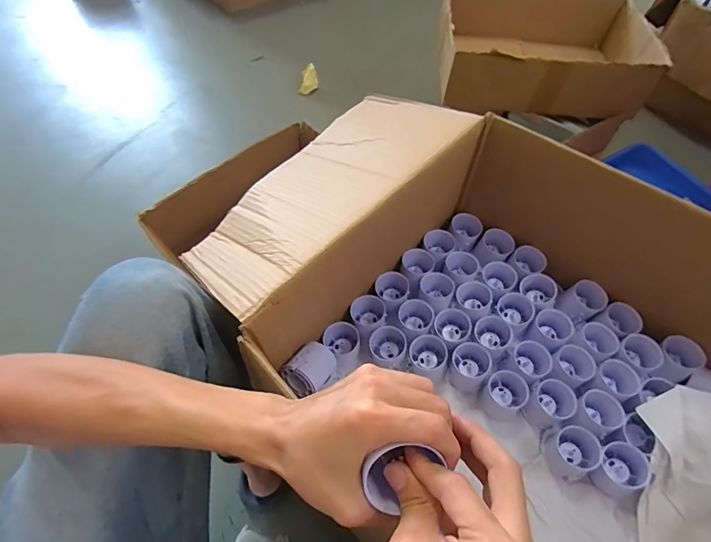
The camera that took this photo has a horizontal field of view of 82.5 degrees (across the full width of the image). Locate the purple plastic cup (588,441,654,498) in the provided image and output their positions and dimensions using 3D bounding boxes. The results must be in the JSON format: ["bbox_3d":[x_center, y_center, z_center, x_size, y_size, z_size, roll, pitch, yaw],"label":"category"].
[{"bbox_3d":[0.329,0.247,0.505,0.056,0.045,0.054,0,59,1],"label":"purple plastic cup"}]

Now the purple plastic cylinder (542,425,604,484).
[{"bbox_3d":[0.280,0.234,0.525,0.063,0.044,0.060,-30,63,-16],"label":"purple plastic cylinder"}]

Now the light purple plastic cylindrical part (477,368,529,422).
[{"bbox_3d":[0.207,0.176,0.570,0.062,0.045,0.052,-32,63,-17],"label":"light purple plastic cylindrical part"}]

